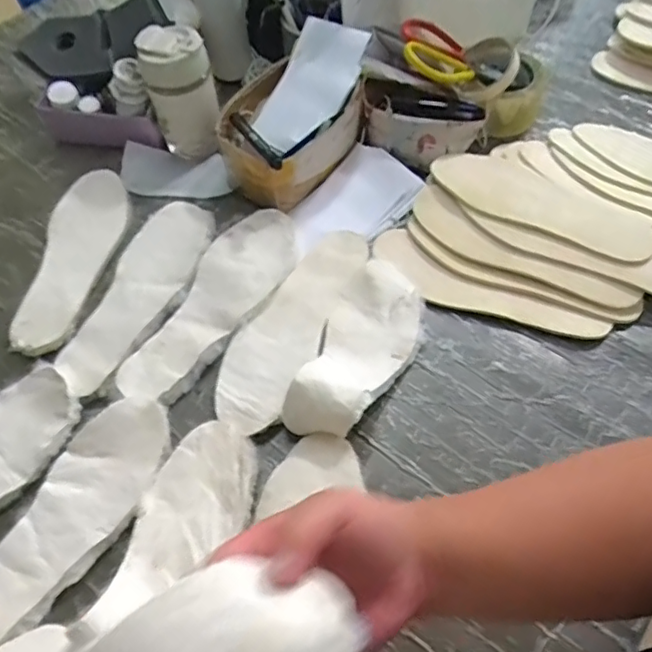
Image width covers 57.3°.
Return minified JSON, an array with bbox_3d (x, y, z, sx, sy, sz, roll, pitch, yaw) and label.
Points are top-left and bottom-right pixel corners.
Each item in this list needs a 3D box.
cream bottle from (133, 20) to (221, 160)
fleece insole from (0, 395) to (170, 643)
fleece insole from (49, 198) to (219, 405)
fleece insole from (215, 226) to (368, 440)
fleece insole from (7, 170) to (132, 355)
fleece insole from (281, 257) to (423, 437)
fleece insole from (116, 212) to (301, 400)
[{"bbox_3d":[-0.181,-0.294,0.764,0.083,0.151,0.074,-17,59,-8],"label":"cream bottle"},{"bbox_3d":[-0.242,0.181,0.540,0.093,0.016,0.270,26,63,17],"label":"fleece insole"},{"bbox_3d":[-0.212,-0.043,0.686,0.092,0.014,0.273,16,60,12],"label":"fleece insole"},{"bbox_3d":[-0.038,-0.007,0.654,0.082,0.013,0.264,23,62,15],"label":"fleece insole"},{"bbox_3d":[-0.304,-0.086,0.726,0.098,0.010,0.269,3,59,4],"label":"fleece insole"},{"bbox_3d":[0.042,0.011,0.617,0.097,0.049,0.225,18,61,13],"label":"fleece insole"},{"bbox_3d":[-0.120,-0.032,0.670,0.089,0.014,0.277,27,63,17],"label":"fleece insole"}]

